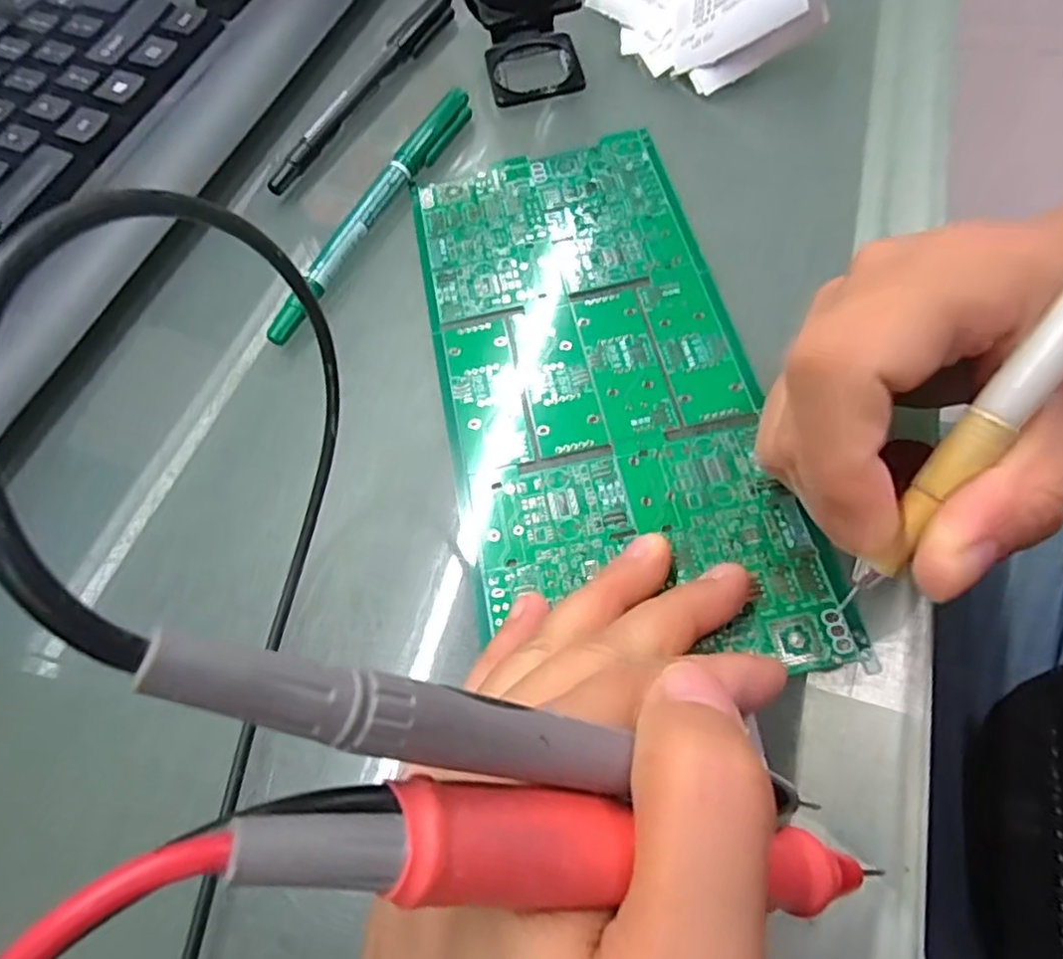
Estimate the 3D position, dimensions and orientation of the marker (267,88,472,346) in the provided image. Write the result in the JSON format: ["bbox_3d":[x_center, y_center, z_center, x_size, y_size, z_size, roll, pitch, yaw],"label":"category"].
[{"bbox_3d":[-0.062,-0.108,0.259,0.011,0.010,0.138,22,68,16],"label":"marker"}]

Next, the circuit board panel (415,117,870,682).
[{"bbox_3d":[0.017,-0.037,0.219,0.100,0.004,0.211,-14,62,0],"label":"circuit board panel"}]

